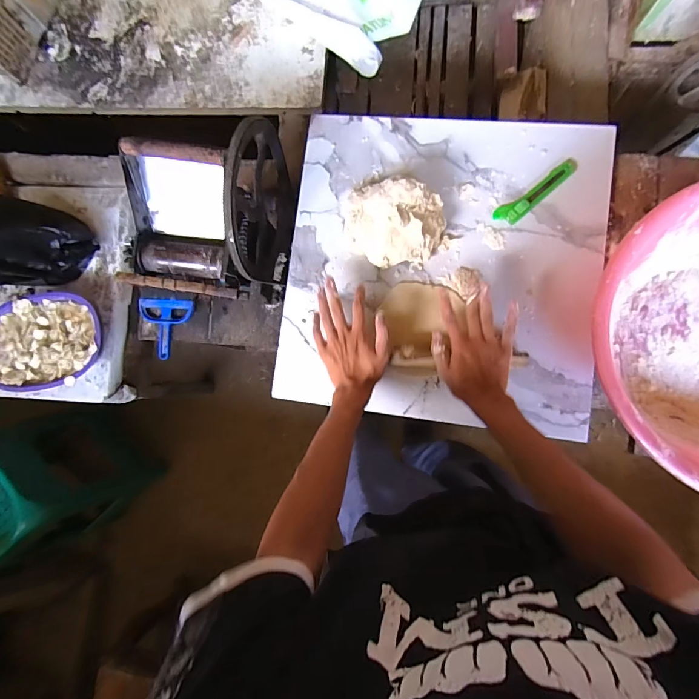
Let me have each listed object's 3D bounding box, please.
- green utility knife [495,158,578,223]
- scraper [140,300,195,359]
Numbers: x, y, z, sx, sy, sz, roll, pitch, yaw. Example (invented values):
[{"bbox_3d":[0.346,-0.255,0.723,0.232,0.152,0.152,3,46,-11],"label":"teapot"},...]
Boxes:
[{"bbox_3d":[0.297,-0.249,0.593,0.147,0.011,0.034,-37,85,2],"label":"green utility knife"},{"bbox_3d":[-0.428,-0.049,0.889,0.125,0.024,0.140,-1,87,5],"label":"scraper"}]

